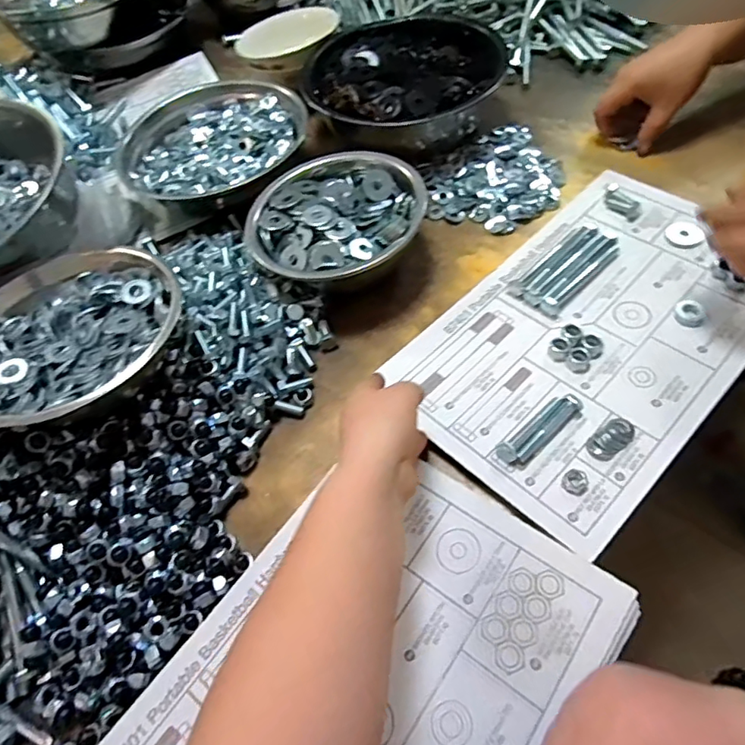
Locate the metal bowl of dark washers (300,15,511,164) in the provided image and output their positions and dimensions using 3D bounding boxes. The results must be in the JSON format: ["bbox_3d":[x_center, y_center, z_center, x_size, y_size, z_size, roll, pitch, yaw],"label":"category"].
[{"bbox_3d":[0.036,-0.356,0.661,0.228,0.066,0.215,-3,57,5],"label":"metal bowl of dark washers"}]

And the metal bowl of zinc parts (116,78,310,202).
[{"bbox_3d":[-0.184,-0.274,0.638,0.208,0.054,0.194,-2,57,5],"label":"metal bowl of zinc parts"}]

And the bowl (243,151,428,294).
[{"bbox_3d":[-0.039,-0.149,0.536,0.172,0.059,0.164,-3,57,5],"label":"bowl"}]

